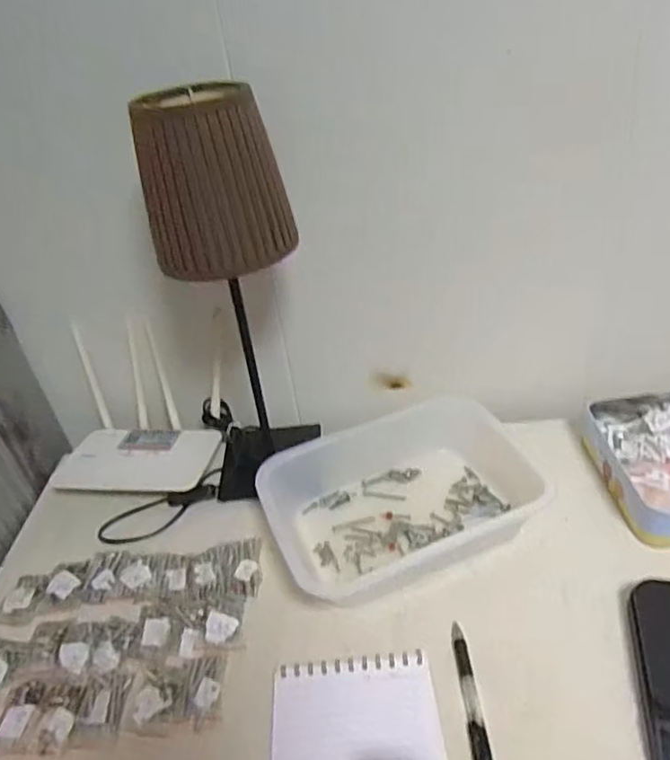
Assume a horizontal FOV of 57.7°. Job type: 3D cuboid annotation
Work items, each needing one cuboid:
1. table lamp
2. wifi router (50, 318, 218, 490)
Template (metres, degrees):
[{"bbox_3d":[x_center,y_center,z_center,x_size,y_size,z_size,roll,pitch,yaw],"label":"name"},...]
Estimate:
[{"bbox_3d":[-0.100,-0.072,0.642,0.128,0.430,0.121,-13,36,-7],"label":"table lamp"},{"bbox_3d":[-0.249,0.039,0.771,0.188,0.145,0.169,0,36,11],"label":"wifi router"}]

